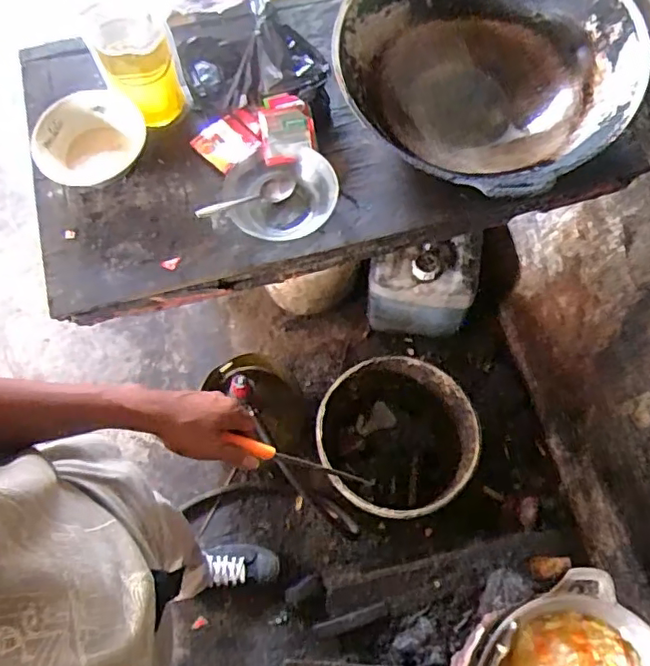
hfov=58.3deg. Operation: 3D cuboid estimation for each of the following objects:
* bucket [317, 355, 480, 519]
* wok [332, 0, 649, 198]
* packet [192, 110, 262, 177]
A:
[{"bbox_3d":[0.148,0.235,1.278,0.287,0.313,0.296,0,70,-1],"label":"bucket"},{"bbox_3d":[0.238,-0.400,0.871,0.396,0.152,0.416,26,72,8],"label":"wok"},{"bbox_3d":[-0.138,-0.289,0.864,0.097,0.014,0.079,-41,76,-14],"label":"packet"}]

